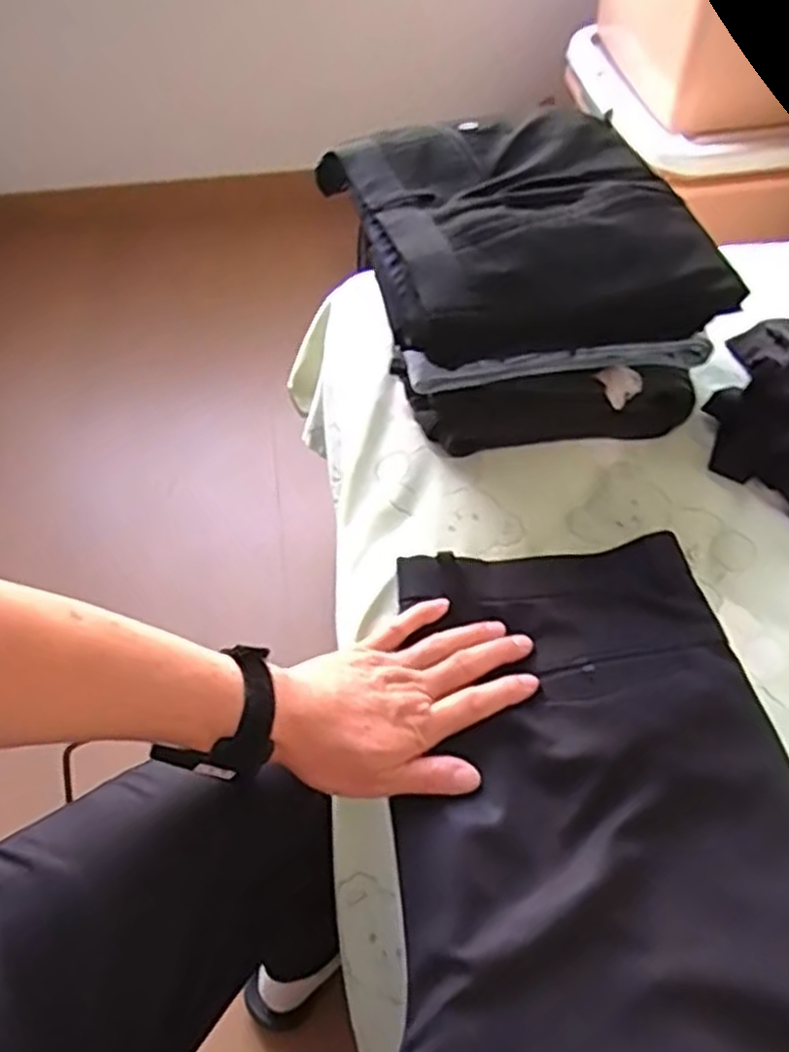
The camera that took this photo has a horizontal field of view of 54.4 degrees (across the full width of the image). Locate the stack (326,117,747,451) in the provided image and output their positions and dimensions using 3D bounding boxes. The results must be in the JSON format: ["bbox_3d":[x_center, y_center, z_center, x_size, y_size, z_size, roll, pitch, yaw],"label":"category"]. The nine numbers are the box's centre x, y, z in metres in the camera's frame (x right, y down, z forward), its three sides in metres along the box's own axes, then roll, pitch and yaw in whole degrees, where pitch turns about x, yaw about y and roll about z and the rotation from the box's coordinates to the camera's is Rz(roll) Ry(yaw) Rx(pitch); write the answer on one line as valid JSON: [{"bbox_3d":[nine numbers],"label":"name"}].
[{"bbox_3d":[0.108,-0.215,0.680,0.260,0.168,0.247,-10,55,-7],"label":"stack"}]

